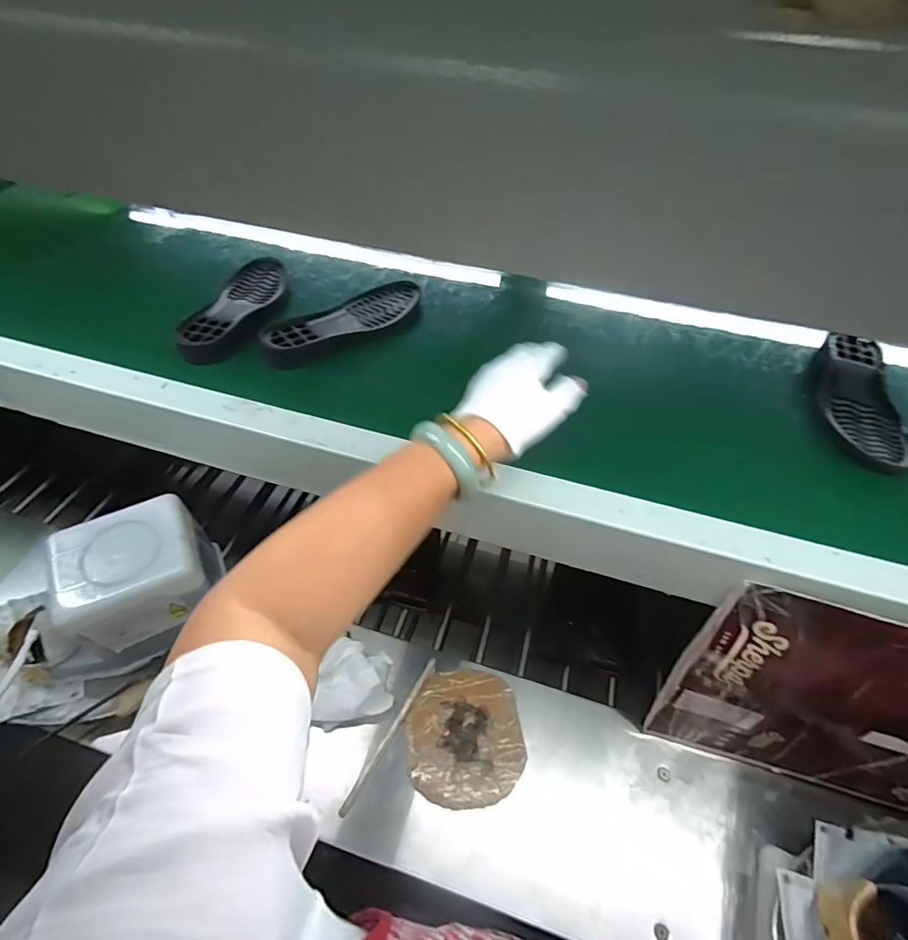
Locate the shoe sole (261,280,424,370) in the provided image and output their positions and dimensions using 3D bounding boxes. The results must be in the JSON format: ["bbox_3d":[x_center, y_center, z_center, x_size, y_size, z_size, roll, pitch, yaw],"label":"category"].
[{"bbox_3d":[-0.134,-0.185,0.622,0.083,0.025,0.220,34,54,22],"label":"shoe sole"}]

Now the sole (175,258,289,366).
[{"bbox_3d":[-0.277,-0.220,0.644,0.079,0.027,0.228,7,48,-1],"label":"sole"}]

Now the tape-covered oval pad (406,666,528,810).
[{"bbox_3d":[0.014,0.327,0.619,0.138,0.014,0.154,-3,49,-9],"label":"tape-covered oval pad"}]

